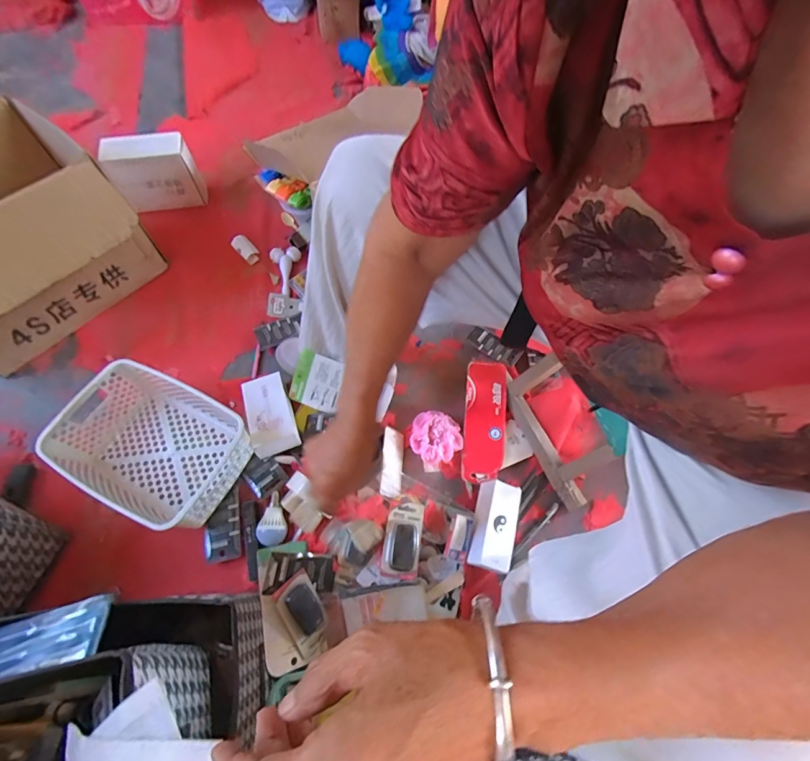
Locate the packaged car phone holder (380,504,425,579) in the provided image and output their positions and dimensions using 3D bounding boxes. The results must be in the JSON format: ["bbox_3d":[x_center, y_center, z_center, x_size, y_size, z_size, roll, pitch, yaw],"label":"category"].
[{"bbox_3d":[-0.003,0.250,0.623,0.057,0.028,0.109,10,63,4],"label":"packaged car phone holder"}]

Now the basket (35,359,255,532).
[{"bbox_3d":[-0.419,0.106,0.658,0.292,0.094,0.196,24,65,11],"label":"basket"}]

